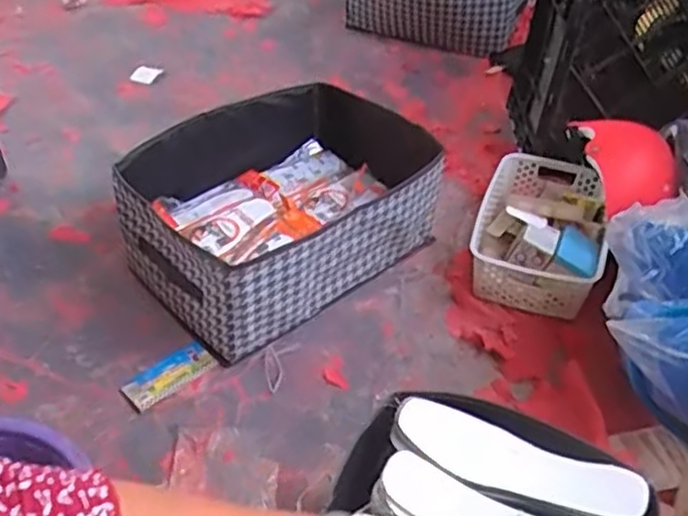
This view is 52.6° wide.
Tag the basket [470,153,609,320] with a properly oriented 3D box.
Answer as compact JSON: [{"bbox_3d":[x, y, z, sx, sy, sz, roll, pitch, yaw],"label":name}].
[{"bbox_3d":[0.318,-0.052,1.117,0.195,0.080,0.300,17,46,15],"label":"basket"}]

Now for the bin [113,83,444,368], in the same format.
[{"bbox_3d":[-0.087,-0.079,1.084,0.457,0.193,0.325,-33,54,-32],"label":"bin"}]

